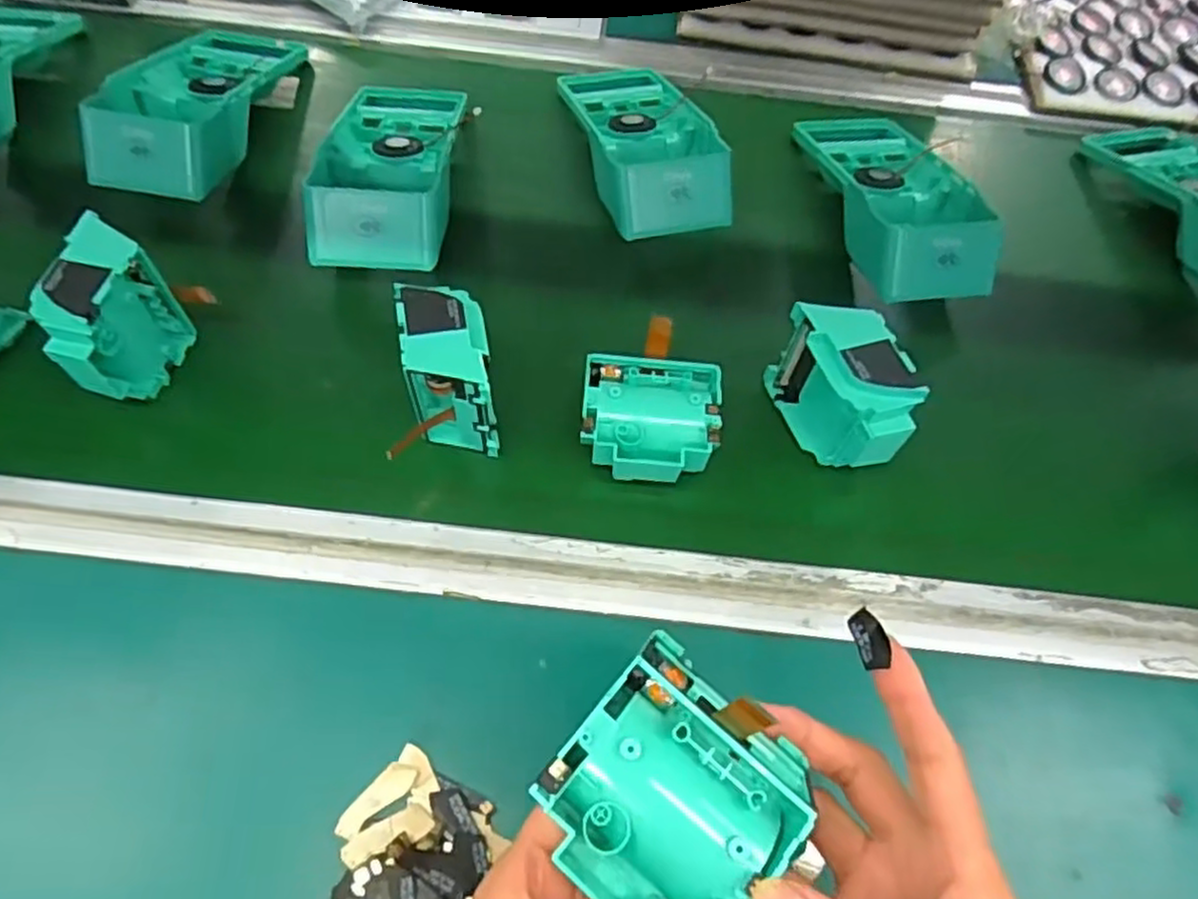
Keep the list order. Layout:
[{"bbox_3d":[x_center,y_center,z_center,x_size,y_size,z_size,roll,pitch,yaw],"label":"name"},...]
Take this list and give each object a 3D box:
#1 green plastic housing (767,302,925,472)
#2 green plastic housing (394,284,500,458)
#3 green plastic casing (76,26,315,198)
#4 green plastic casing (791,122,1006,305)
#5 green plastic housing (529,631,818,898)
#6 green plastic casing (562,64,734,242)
[{"bbox_3d":[0.133,-0.032,0.395,0.041,0.075,0.080,-15,64,-11],"label":"green plastic housing"},{"bbox_3d":[-0.081,-0.040,0.391,0.043,0.079,0.073,-10,64,-9],"label":"green plastic housing"},{"bbox_3d":[-0.277,-0.248,0.505,0.092,0.060,0.192,5,62,-1],"label":"green plastic casing"},{"bbox_3d":[0.202,-0.180,0.502,0.092,0.058,0.194,-7,63,-8],"label":"green plastic casing"},{"bbox_3d":[0.025,0.113,0.238,0.072,0.032,0.077,39,67,15],"label":"green plastic housing"},{"bbox_3d":[0.030,-0.225,0.509,0.088,0.053,0.188,-11,64,-9],"label":"green plastic casing"}]

